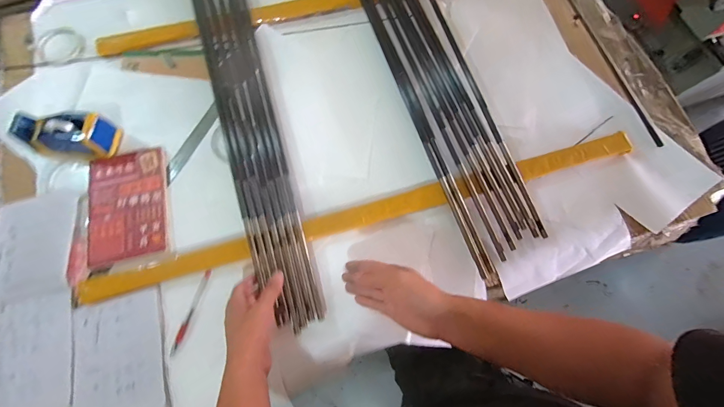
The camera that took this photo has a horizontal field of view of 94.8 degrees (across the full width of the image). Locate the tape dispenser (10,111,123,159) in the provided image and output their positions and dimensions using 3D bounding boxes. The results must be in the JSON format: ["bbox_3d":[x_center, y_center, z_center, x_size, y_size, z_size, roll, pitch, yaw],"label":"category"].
[{"bbox_3d":[-0.537,-0.130,0.603,0.150,0.075,0.077,5,71,4],"label":"tape dispenser"}]

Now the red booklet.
[{"bbox_3d":[-0.417,-0.001,0.592,0.143,0.005,0.201,-13,71,-3],"label":"red booklet"}]

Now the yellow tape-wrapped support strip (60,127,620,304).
[{"bbox_3d":[0.003,0.016,0.564,0.957,0.021,0.048,-15,71,-3],"label":"yellow tape-wrapped support strip"}]

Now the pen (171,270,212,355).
[{"bbox_3d":[-0.277,0.173,0.539,0.010,0.008,0.134,13,72,6],"label":"pen"}]

